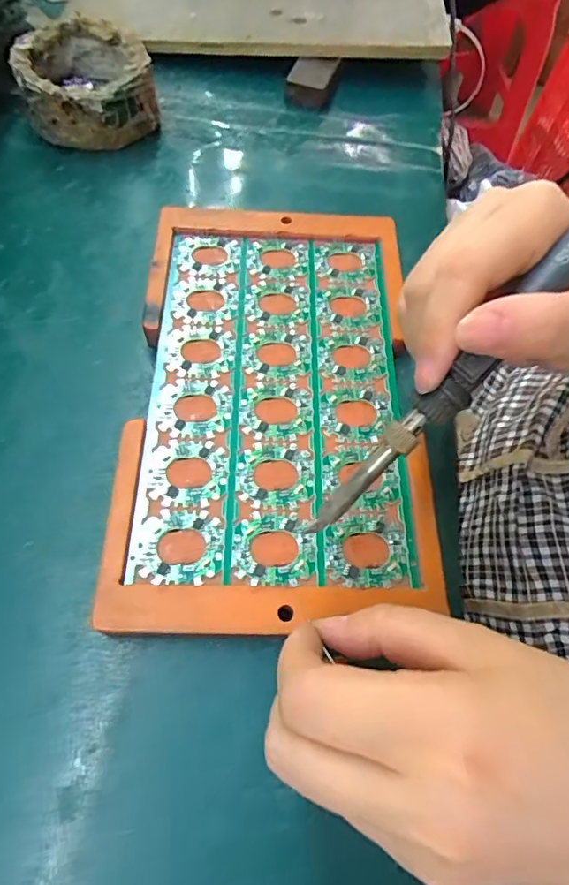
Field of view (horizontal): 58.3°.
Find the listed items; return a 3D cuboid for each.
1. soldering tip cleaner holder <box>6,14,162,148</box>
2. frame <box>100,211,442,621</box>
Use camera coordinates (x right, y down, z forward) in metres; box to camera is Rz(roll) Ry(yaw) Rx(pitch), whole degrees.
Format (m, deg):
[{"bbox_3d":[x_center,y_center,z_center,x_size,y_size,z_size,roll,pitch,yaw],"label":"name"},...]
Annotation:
[{"bbox_3d":[-0.134,-0.239,0.343,0.080,0.049,0.078,2,65,-5],"label":"soldering tip cleaner holder"},{"bbox_3d":[-0.004,-0.030,0.253,0.138,0.014,0.231,1,61,-2],"label":"frame"}]

